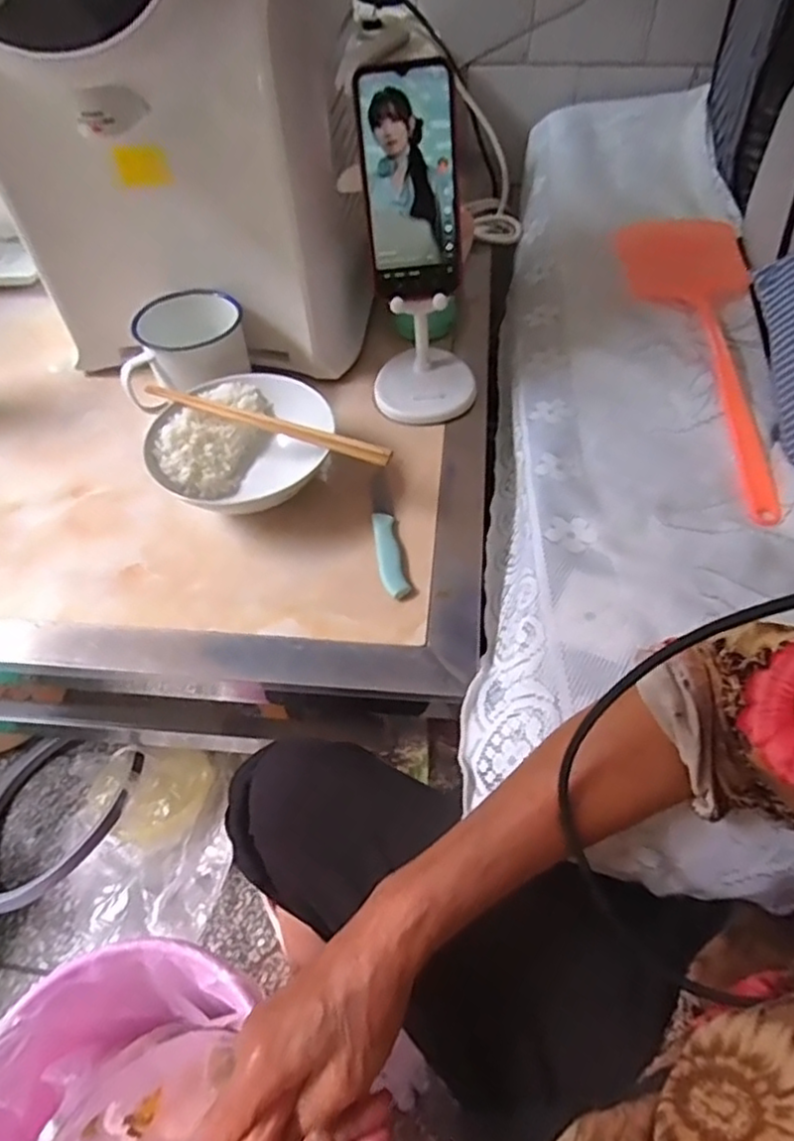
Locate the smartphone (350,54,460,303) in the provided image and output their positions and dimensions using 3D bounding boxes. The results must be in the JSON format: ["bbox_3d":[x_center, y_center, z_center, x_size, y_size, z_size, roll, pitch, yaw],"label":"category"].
[{"bbox_3d":[0.011,-0.302,0.518,0.073,0.159,0.009,-2,34,7],"label":"smartphone"}]

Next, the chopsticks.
[{"bbox_3d":[-0.110,-0.124,0.538,0.229,0.012,0.017,20,56,17],"label":"chopsticks"}]

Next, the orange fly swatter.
[{"bbox_3d":[0.304,-0.230,0.643,0.125,0.019,0.453,4,53,5],"label":"orange fly swatter"}]

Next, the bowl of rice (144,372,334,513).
[{"bbox_3d":[-0.131,-0.102,0.567,0.152,0.062,0.135,-7,52,-3],"label":"bowl of rice"}]

